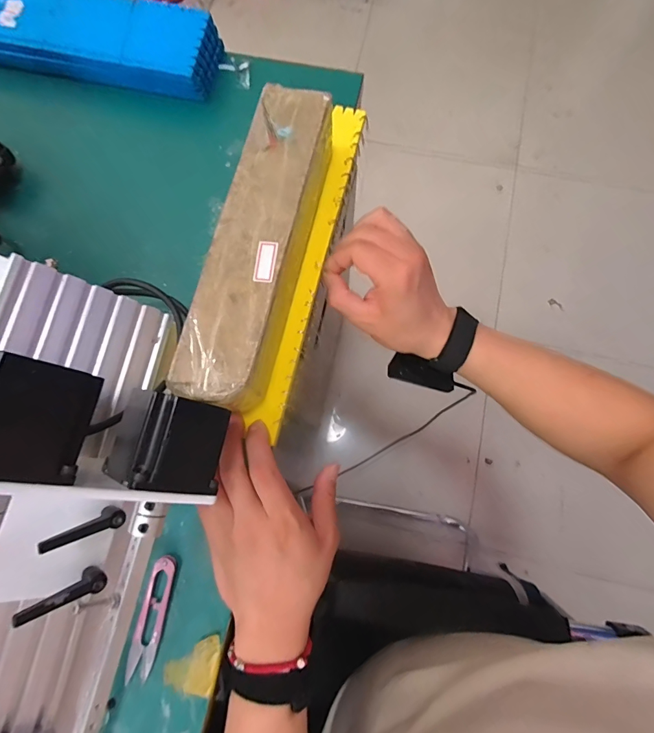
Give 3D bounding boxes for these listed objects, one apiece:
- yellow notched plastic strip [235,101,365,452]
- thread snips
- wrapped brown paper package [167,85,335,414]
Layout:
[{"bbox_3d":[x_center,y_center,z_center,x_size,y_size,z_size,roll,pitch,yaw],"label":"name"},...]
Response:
[{"bbox_3d":[-0.014,-0.105,0.359,0.034,0.007,0.331,13,77,4],"label":"yellow notched plastic strip"},{"bbox_3d":[-0.147,0.210,0.318,0.022,0.009,0.095,10,79,3],"label":"thread snips"},{"bbox_3d":[-0.050,-0.098,0.319,0.067,0.057,0.268,13,79,4],"label":"wrapped brown paper package"}]

